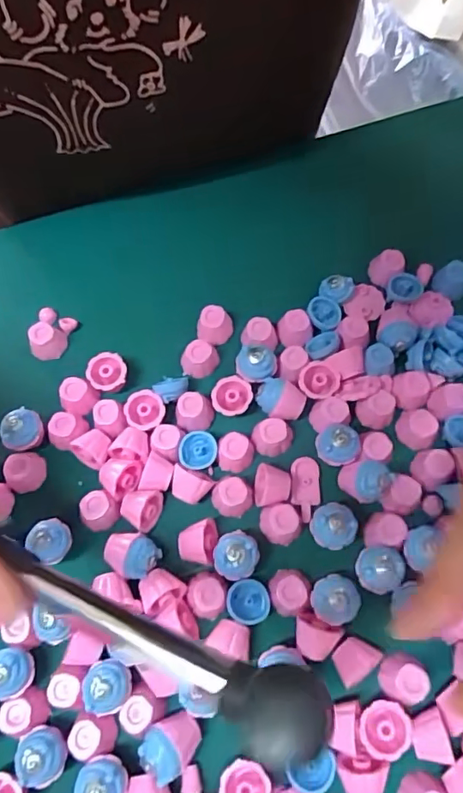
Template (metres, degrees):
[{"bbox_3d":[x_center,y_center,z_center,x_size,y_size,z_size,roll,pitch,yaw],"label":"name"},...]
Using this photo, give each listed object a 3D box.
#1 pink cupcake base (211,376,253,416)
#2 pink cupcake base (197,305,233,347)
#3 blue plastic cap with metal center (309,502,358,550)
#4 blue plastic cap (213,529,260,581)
[{"bbox_3d":[0.000,0.001,0.270,0.020,0.011,0.020,-3,69,1],"label":"pink cupcake base"},{"bbox_3d":[-0.009,-0.038,0.285,0.019,0.016,0.019,-1,69,2],"label":"pink cupcake base"},{"bbox_3d":[0.047,0.061,0.241,0.020,0.021,0.019,-1,69,2],"label":"blue plastic cap with metal center"},{"bbox_3d":[0.002,0.073,0.239,0.020,0.021,0.021,-1,69,2],"label":"blue plastic cap"}]

